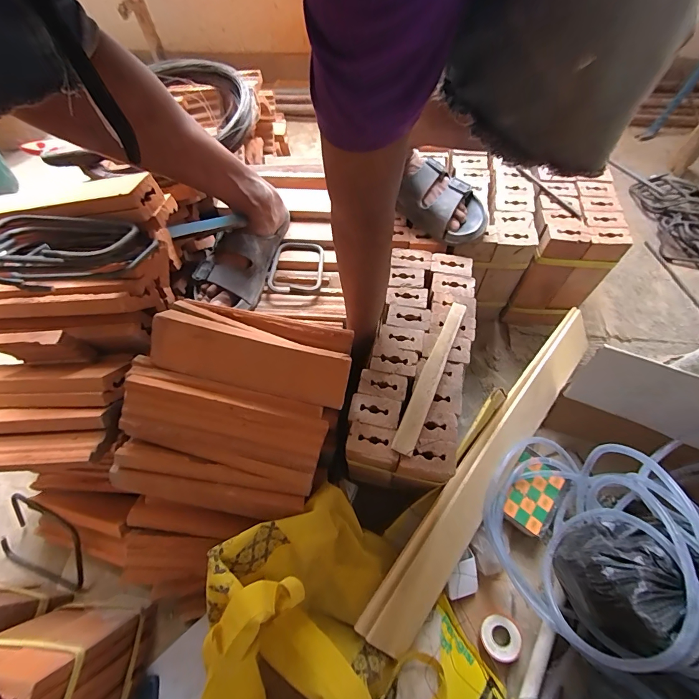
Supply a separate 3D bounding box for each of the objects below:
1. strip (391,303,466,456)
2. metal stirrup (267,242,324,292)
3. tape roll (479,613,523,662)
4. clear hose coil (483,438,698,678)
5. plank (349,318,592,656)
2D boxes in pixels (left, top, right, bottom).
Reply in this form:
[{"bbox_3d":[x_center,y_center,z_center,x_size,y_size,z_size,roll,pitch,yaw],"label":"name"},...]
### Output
[{"bbox_3d":[0.111,0.031,0.485,0.030,0.008,0.233,22,64,14],"label":"strip"},{"bbox_3d":[-0.092,-0.142,0.624,0.093,0.014,0.125,2,54,-2],"label":"metal stirrup"},{"bbox_3d":[0.216,0.415,0.519,0.052,0.022,0.053,-1,61,2],"label":"tape roll"},{"bbox_3d":[0.307,0.233,0.458,0.200,0.193,0.270,-14,61,-5],"label":"clear hose coil"},{"bbox_3d":[0.219,0.164,0.543,0.578,0.101,0.023,-49,28,-18],"label":"plank"}]

